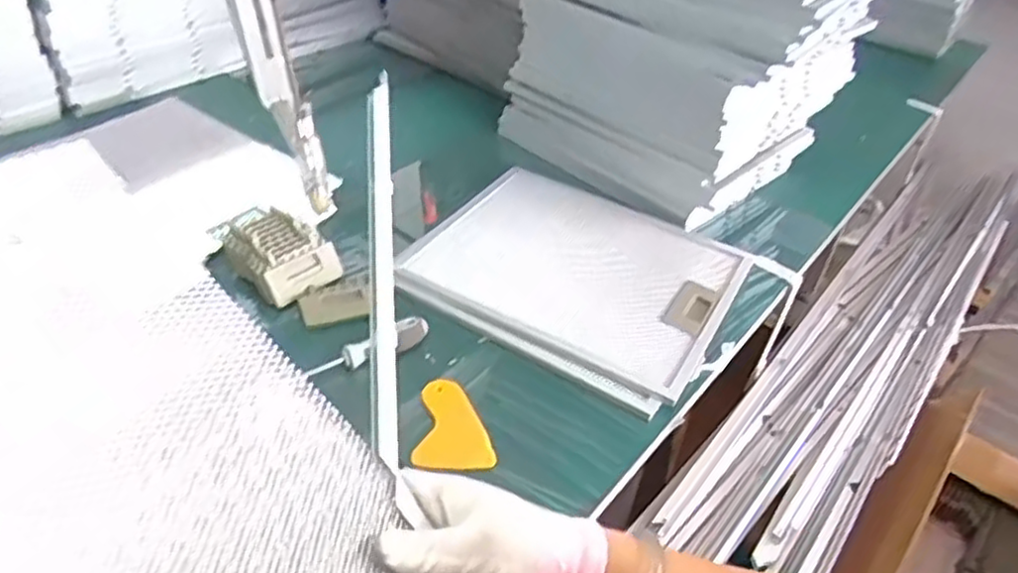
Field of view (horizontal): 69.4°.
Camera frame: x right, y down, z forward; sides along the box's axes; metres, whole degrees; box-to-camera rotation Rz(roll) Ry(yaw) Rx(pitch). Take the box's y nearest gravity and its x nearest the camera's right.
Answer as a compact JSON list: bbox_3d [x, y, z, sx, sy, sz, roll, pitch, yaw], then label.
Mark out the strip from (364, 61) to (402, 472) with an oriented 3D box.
[{"bbox_3d":[-0.082,-0.022,0.467,0.018,0.013,0.266,-1,67,-9],"label":"strip"}]

